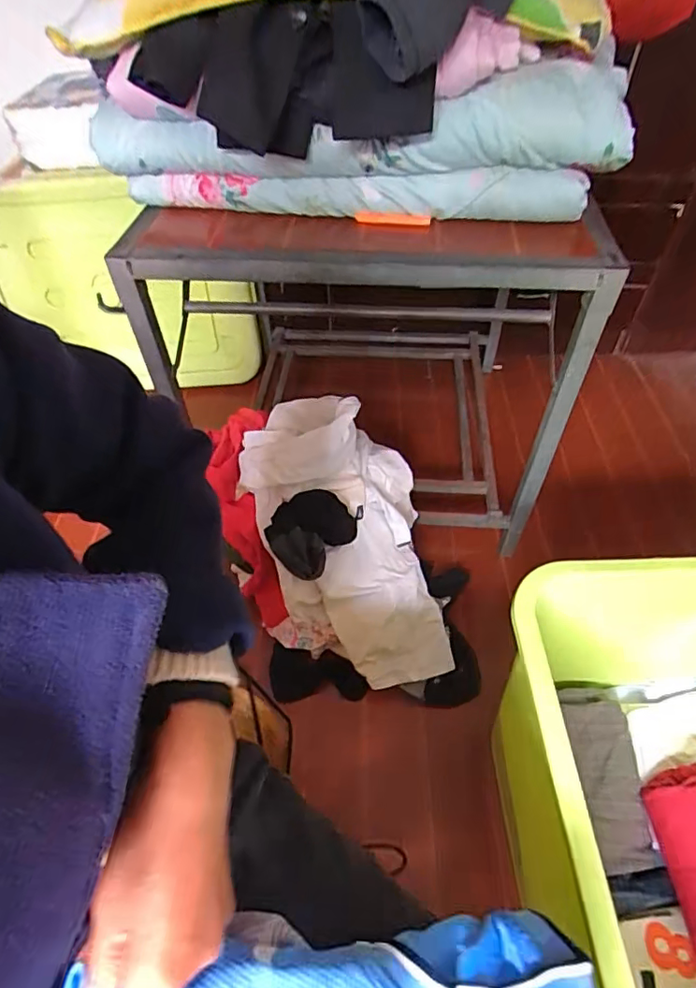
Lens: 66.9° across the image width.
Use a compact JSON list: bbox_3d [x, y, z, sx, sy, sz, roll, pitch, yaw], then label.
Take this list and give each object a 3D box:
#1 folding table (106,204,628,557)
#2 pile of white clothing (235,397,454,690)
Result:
[{"bbox_3d":[0.059,-0.341,1.063,0.661,0.574,0.618,4,51,5],"label":"folding table"},{"bbox_3d":[0.020,0.080,0.944,0.305,0.171,0.530,-26,98,-18],"label":"pile of white clothing"}]

